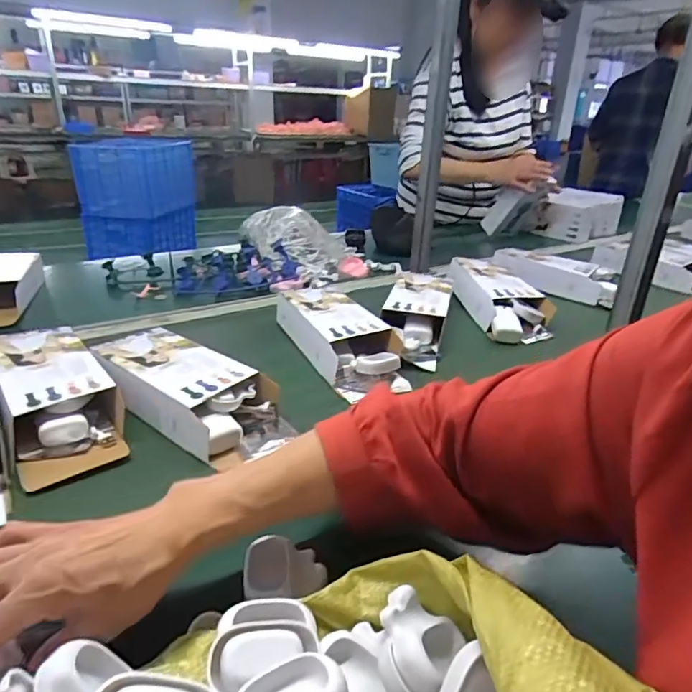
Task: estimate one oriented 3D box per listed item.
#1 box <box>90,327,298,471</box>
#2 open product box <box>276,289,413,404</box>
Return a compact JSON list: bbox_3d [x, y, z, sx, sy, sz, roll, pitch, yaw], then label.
[{"bbox_3d":[-0.182,0.051,0.583,0.237,0.057,0.111,18,27,32],"label":"box"},{"bbox_3d":[-0.005,-0.016,0.735,0.107,0.059,0.239,-9,26,-27],"label":"open product box"}]

